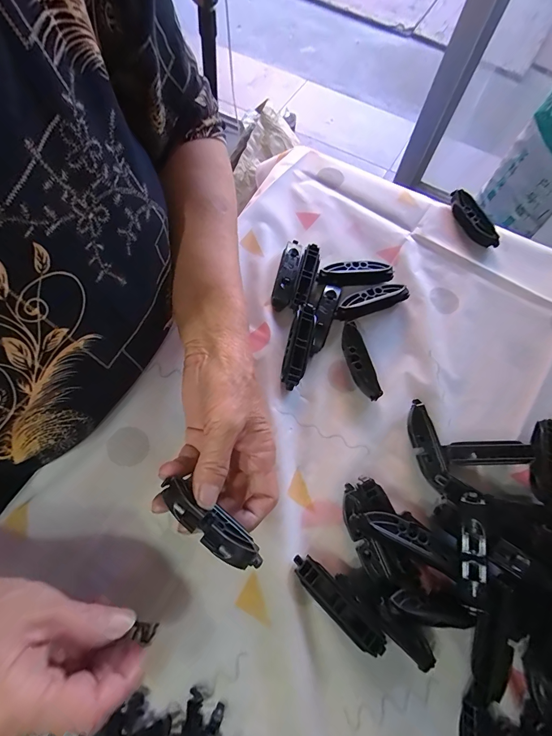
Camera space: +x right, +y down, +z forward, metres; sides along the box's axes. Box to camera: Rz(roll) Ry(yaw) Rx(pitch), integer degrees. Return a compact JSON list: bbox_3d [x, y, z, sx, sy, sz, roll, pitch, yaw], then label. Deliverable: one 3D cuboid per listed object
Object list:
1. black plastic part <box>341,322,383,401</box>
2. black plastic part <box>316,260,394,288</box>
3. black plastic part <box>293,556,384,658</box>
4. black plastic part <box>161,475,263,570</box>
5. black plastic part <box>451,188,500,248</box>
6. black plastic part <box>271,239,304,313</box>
[{"bbox_3d":[0.077,-0.006,0.321,0.019,0.015,0.073,-17,70,-8],"label":"black plastic part"},{"bbox_3d":[0.081,-0.096,0.355,0.076,0.011,0.028,-3,69,-3],"label":"black plastic part"},{"bbox_3d":[0.044,0.171,0.253,0.019,0.012,0.079,-42,75,-16],"label":"black plastic part"},{"bbox_3d":[-0.044,0.104,0.229,0.081,0.015,0.021,36,72,9],"label":"black plastic part"},{"bbox_3d":[0.224,-0.171,0.390,0.021,0.019,0.081,-28,72,-12],"label":"black plastic part"},{"bbox_3d":[0.011,-0.097,0.351,0.018,0.015,0.079,14,69,4],"label":"black plastic part"}]

